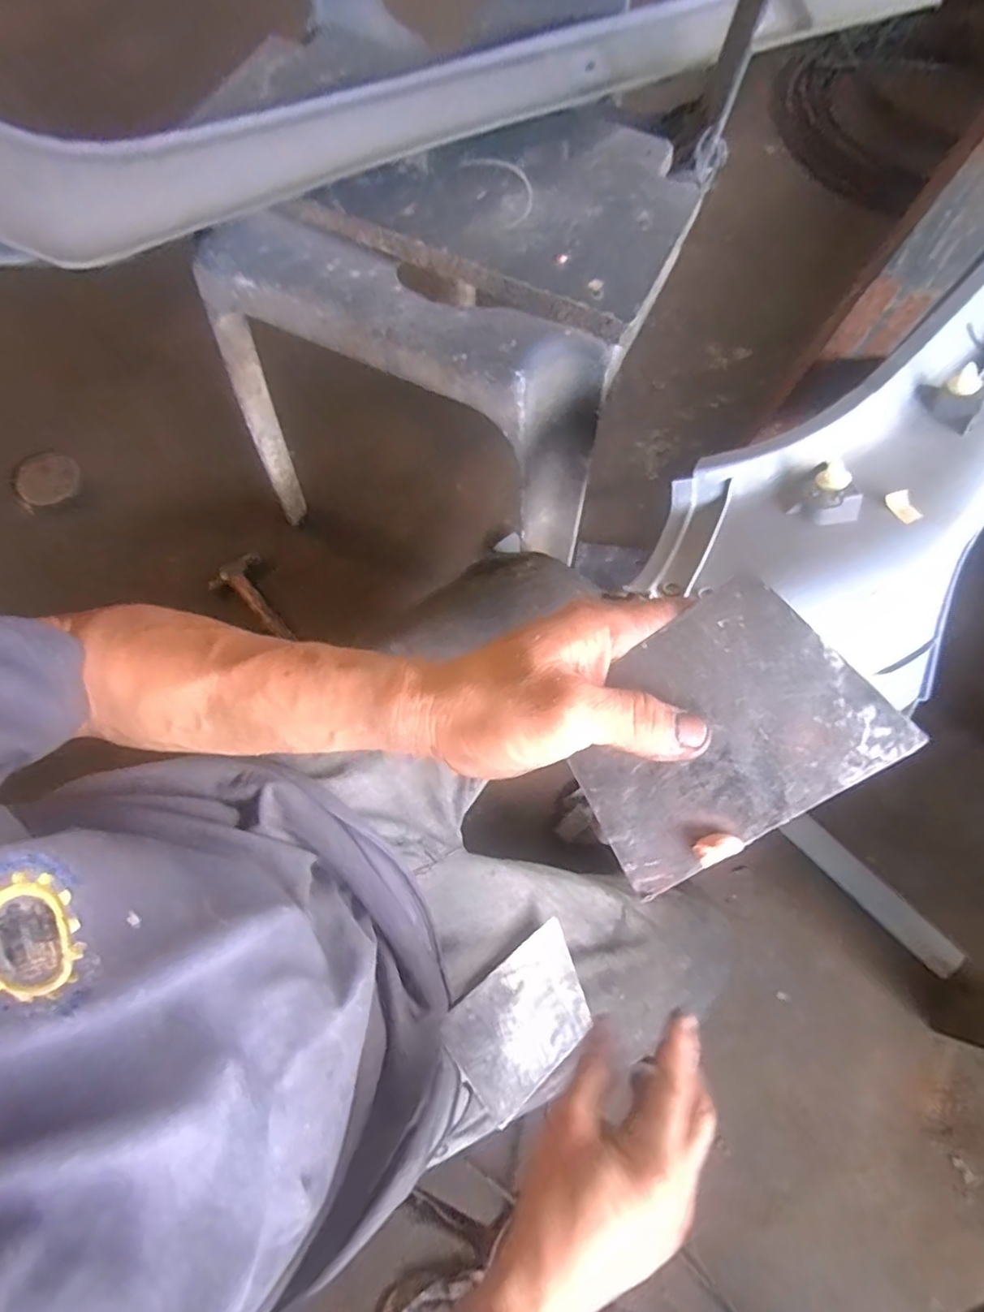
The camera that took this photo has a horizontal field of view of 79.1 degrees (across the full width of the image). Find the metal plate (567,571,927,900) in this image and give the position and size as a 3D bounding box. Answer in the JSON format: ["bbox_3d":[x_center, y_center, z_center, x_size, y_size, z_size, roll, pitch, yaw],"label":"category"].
[{"bbox_3d":[0.085,0.032,0.236,0.115,0.004,0.086,-37,84,16],"label":"metal plate"}]

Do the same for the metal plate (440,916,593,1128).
[{"bbox_3d":[0.025,0.273,0.446,0.115,0.005,0.088,-26,88,-35],"label":"metal plate"}]

